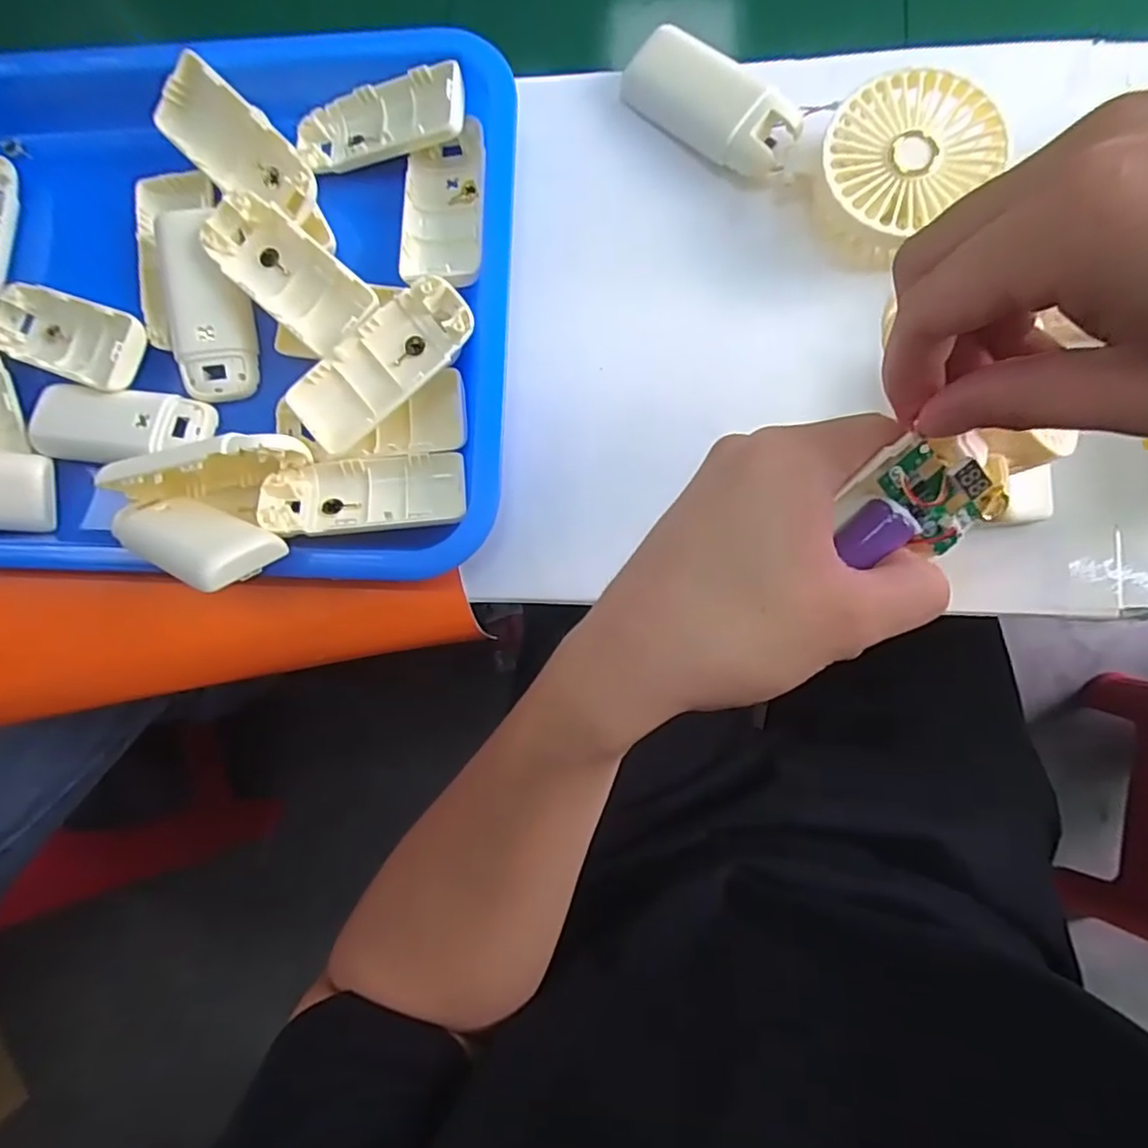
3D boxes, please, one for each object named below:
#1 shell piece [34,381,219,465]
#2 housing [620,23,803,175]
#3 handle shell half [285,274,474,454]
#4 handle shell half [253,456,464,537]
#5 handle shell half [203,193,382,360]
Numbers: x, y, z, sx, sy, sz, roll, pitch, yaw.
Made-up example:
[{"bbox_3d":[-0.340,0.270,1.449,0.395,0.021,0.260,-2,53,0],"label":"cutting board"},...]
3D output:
[{"bbox_3d":[-0.259,-0.085,0.360,0.108,0.015,0.043,7,84,7],"label":"shell piece"},{"bbox_3d":[0.074,-0.262,0.350,0.104,0.025,0.035,43,89,9],"label":"housing"},{"bbox_3d":[-0.100,-0.111,0.342,0.104,0.023,0.046,-44,81,0],"label":"handle shell half"},{"bbox_3d":[-0.110,-0.042,0.336,0.103,0.026,0.043,-5,83,5],"label":"handle shell half"},{"bbox_3d":[-0.158,-0.166,0.351,0.110,0.016,0.044,41,89,9],"label":"handle shell half"}]

